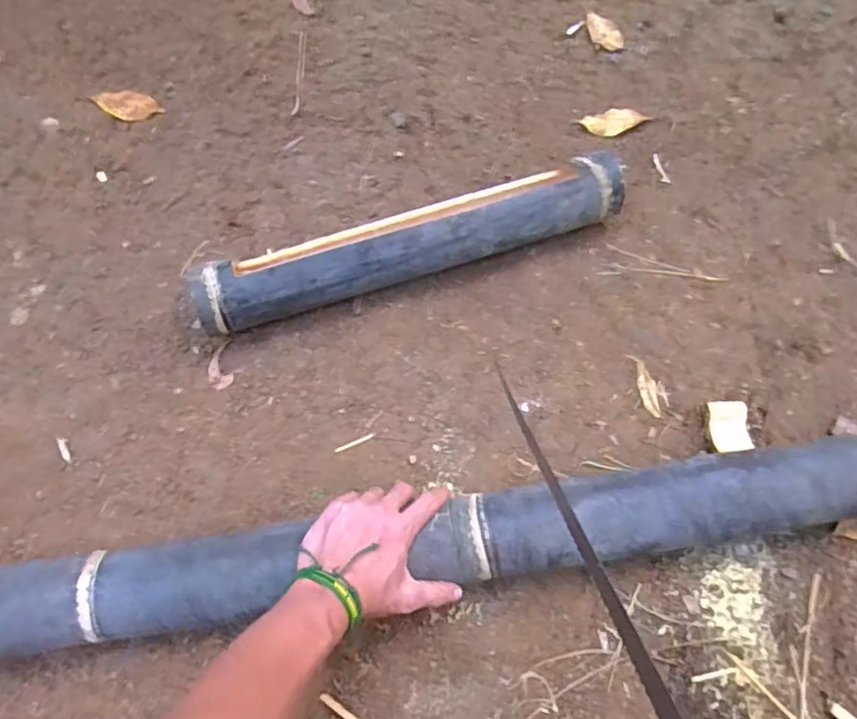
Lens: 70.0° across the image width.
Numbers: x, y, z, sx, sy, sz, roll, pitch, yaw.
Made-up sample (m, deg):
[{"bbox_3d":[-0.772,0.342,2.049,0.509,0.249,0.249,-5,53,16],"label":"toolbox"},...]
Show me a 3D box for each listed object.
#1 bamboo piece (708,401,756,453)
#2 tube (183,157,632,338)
[{"bbox_3d":[0.320,0.074,0.654,0.042,0.020,0.056,1,66,0],"label":"bamboo piece"},{"bbox_3d":[-0.018,-0.138,0.711,0.497,0.090,0.094,-18,67,-8],"label":"tube"}]

